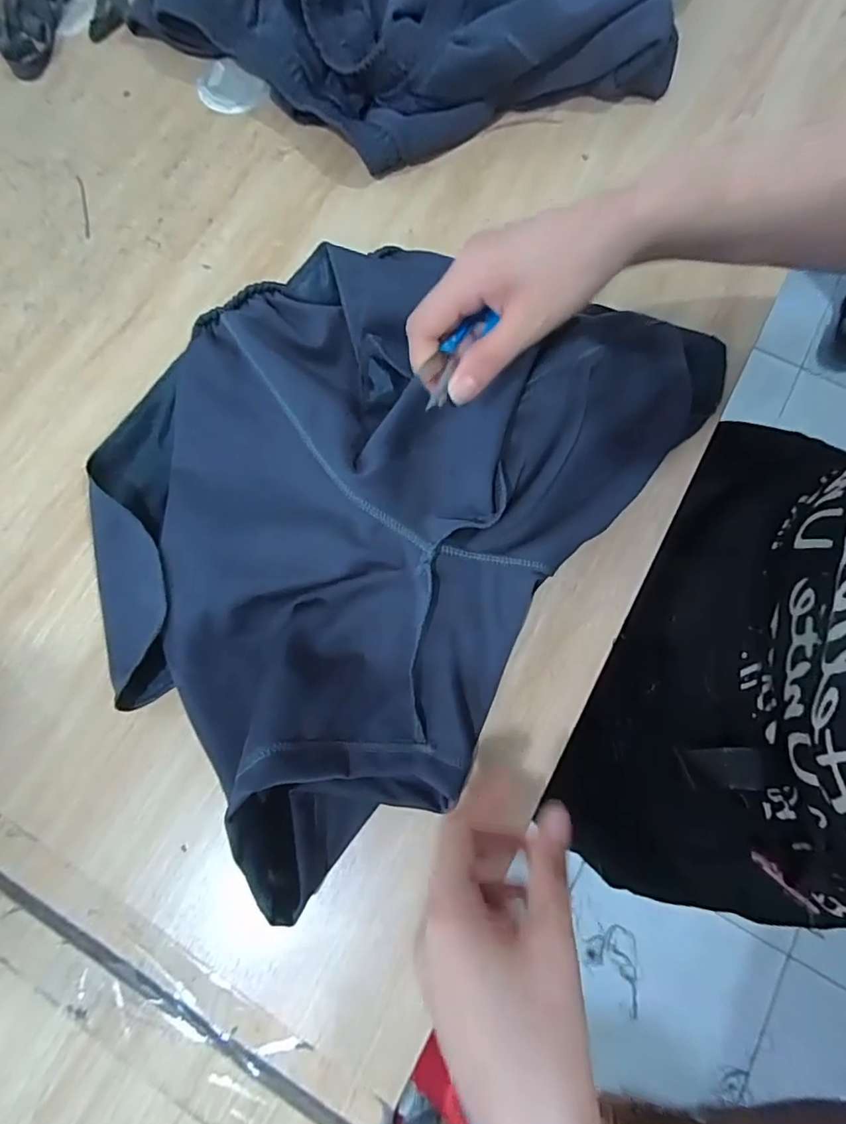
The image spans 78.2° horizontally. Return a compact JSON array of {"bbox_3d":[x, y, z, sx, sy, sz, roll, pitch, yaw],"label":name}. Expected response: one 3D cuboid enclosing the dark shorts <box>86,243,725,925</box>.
[{"bbox_3d":[-0.043,-0.056,0.336,0.303,0.064,0.432,35,79,9],"label":"dark shorts"}]

